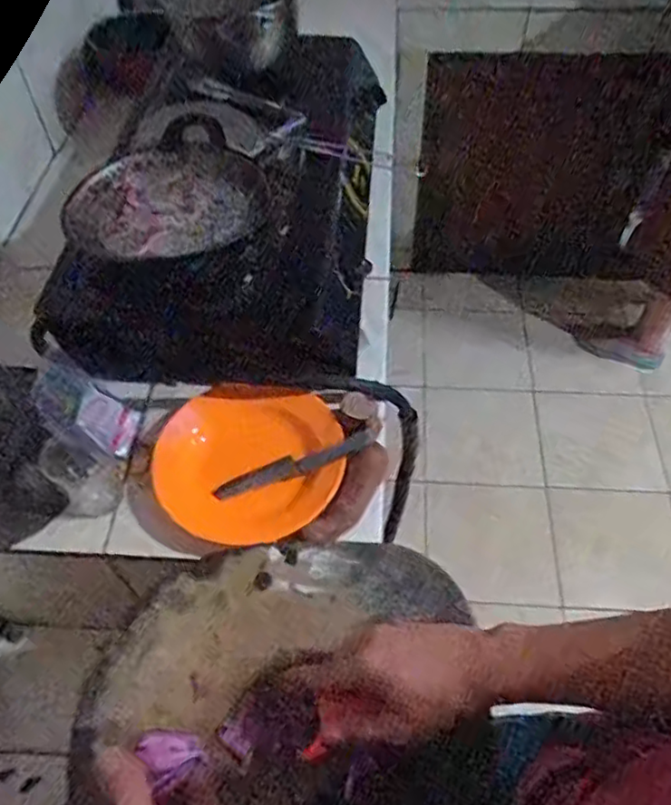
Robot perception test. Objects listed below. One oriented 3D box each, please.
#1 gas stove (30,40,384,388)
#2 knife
[{"bbox_3d":[-0.129,-0.301,0.912,0.359,0.139,0.582,5,54,6],"label":"gas stove"},{"bbox_3d":[-0.046,0.072,0.742,0.192,0.019,0.021,-20,54,3],"label":"knife"}]

